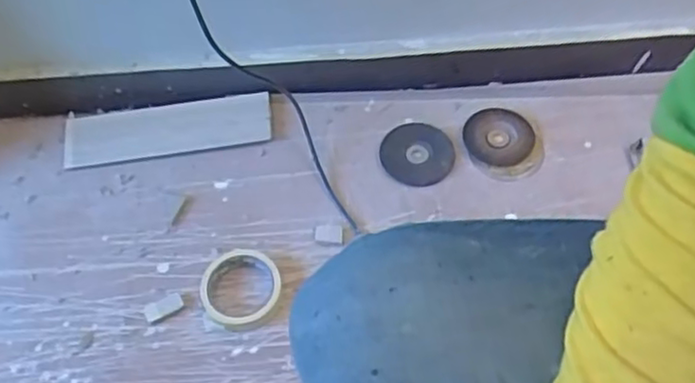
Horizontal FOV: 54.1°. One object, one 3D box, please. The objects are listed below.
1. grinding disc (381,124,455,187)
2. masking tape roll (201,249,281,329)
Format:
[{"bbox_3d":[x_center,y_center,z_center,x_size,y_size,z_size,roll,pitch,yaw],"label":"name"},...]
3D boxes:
[{"bbox_3d":[0.098,-0.053,0.935,0.095,0.018,0.101,35,61,2],"label":"grinding disc"},{"bbox_3d":[-0.130,0.115,0.823,0.095,0.029,0.102,-1,58,2],"label":"masking tape roll"}]

